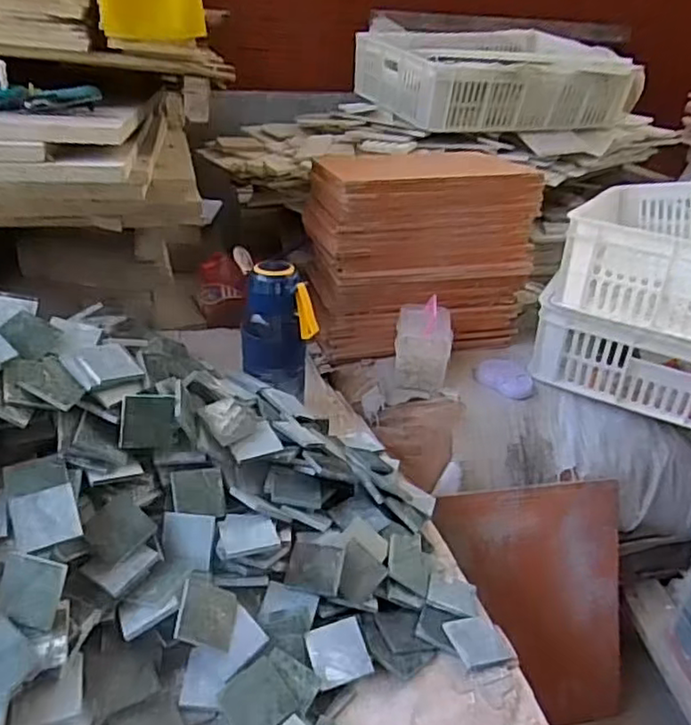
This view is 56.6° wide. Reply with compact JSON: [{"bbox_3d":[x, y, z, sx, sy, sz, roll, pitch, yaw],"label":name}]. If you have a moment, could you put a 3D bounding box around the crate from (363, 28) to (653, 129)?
[{"bbox_3d":[0.345,-0.678,1.530,0.587,0.152,0.431,-5,32,-13],"label":"crate"}]

